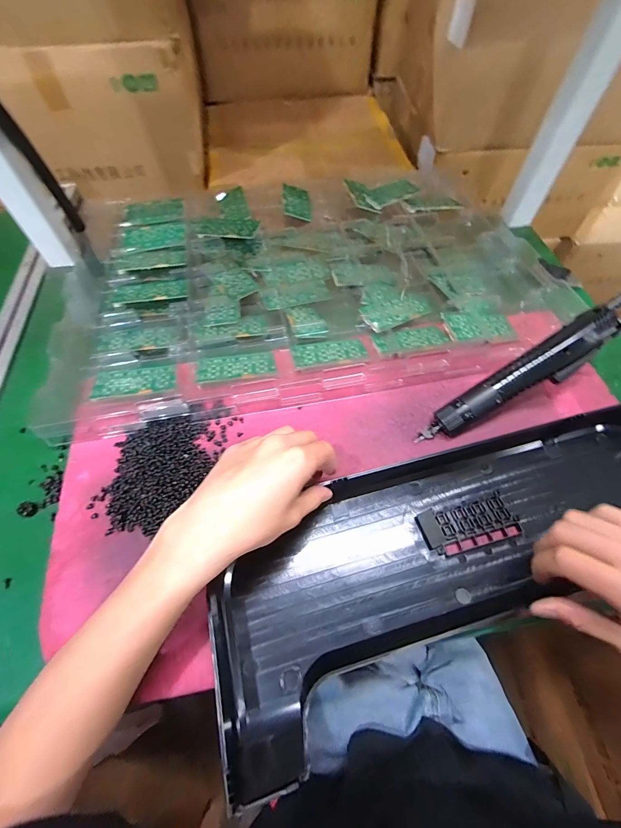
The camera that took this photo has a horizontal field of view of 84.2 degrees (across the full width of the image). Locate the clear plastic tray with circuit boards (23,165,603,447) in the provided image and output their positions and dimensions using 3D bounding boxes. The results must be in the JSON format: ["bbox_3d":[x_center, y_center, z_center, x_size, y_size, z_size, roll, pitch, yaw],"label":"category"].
[{"bbox_3d":[-0.004,-0.224,0.497,0.653,0.032,0.443,-11,62,-4],"label":"clear plastic tray with circuit boards"}]

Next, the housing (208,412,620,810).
[{"bbox_3d":[0.153,0.114,0.306,0.481,0.054,0.186,-18,63,-9],"label":"housing"}]

